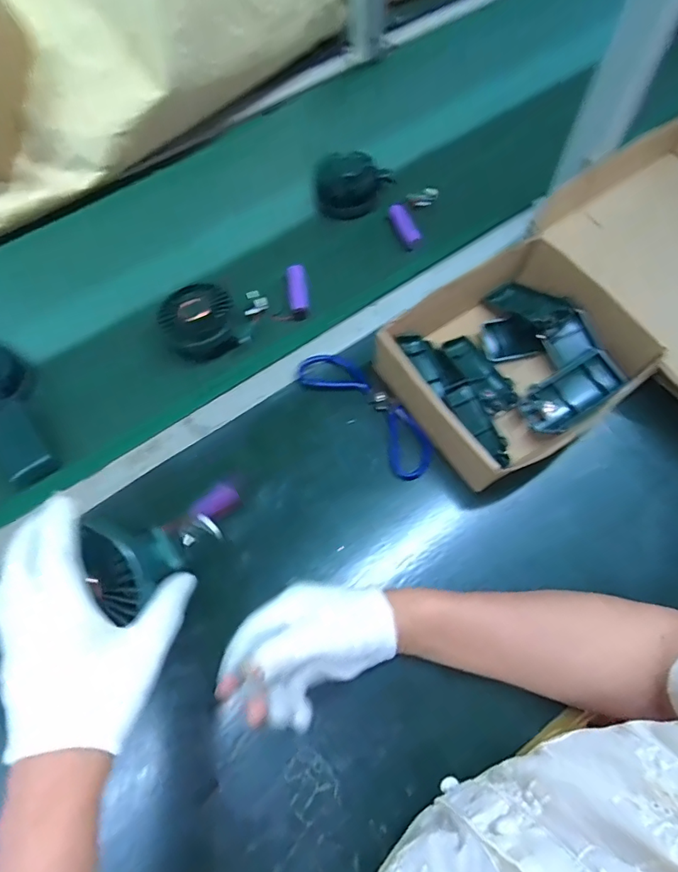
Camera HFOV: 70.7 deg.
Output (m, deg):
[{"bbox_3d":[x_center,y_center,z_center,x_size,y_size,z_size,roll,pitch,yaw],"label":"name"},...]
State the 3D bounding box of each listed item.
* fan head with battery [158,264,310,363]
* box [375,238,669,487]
[{"bbox_3d":[-0.111,-0.141,0.536,0.168,0.040,0.075,-22,66,-8],"label":"fan head with battery"},{"bbox_3d":[0.169,-0.072,0.477,0.209,0.076,0.181,-32,69,-10],"label":"box"}]

